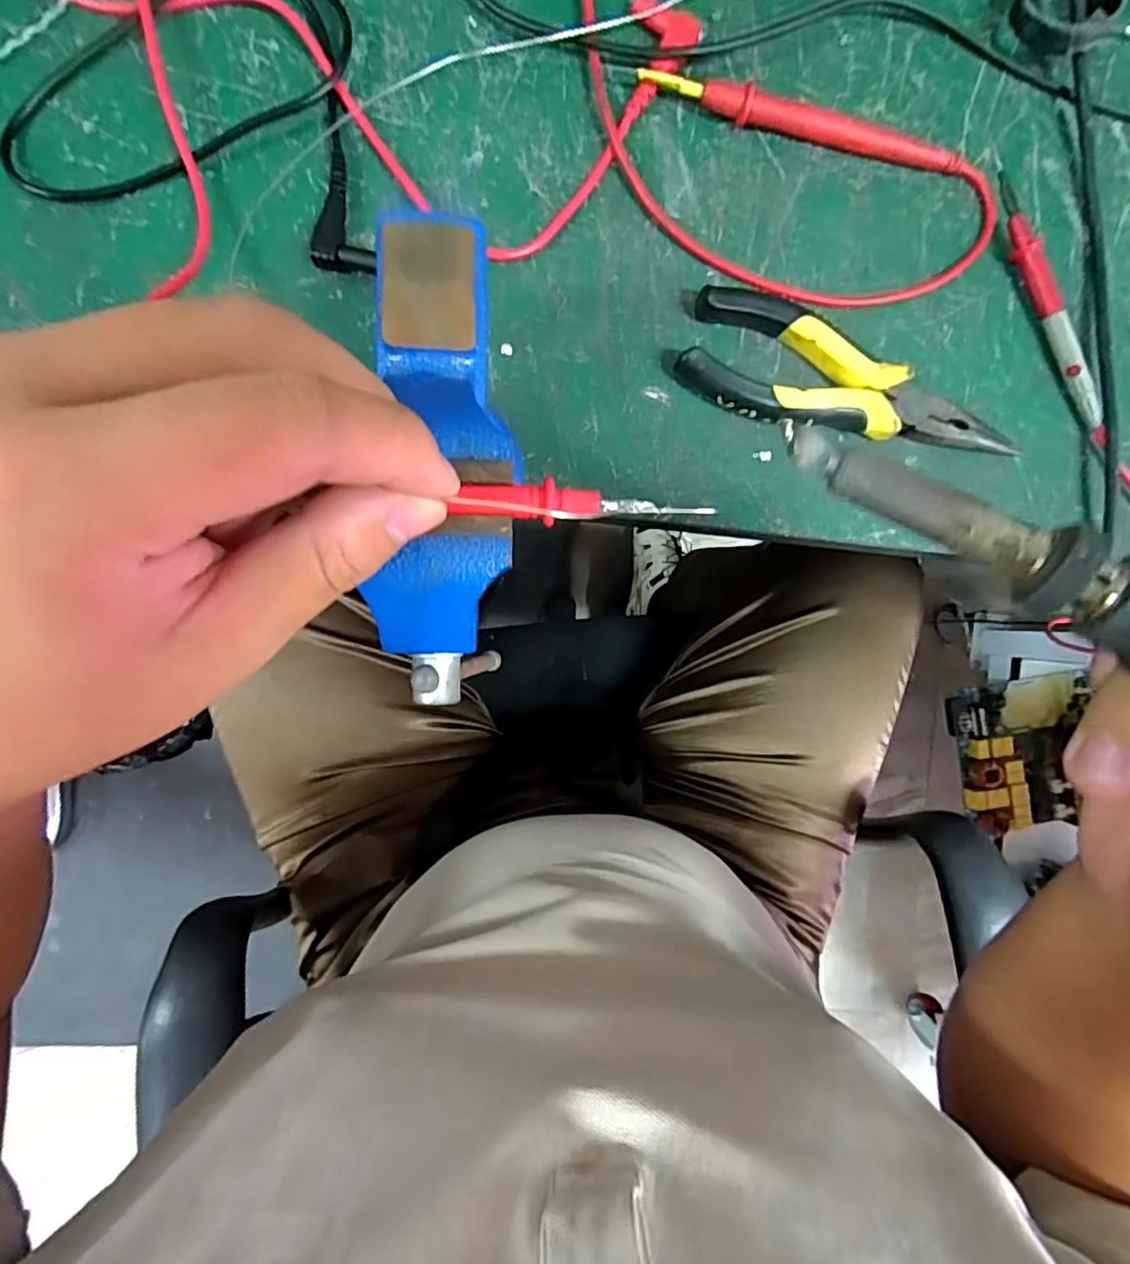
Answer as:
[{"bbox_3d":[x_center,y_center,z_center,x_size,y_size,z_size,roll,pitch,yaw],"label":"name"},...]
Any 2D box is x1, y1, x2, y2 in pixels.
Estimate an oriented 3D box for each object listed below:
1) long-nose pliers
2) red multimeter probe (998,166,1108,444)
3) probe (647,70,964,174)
[{"bbox_3d":[0.123,-0.104,0.266,0.147,0.017,0.045,19,90,-5],"label":"long-nose pliers"},{"bbox_3d":[0.222,-0.144,0.277,0.010,0.011,0.125,-27,94,-3],"label":"red multimeter probe"},{"bbox_3d":[0.105,-0.221,0.264,0.145,0.014,0.011,7,91,-5],"label":"probe"}]

